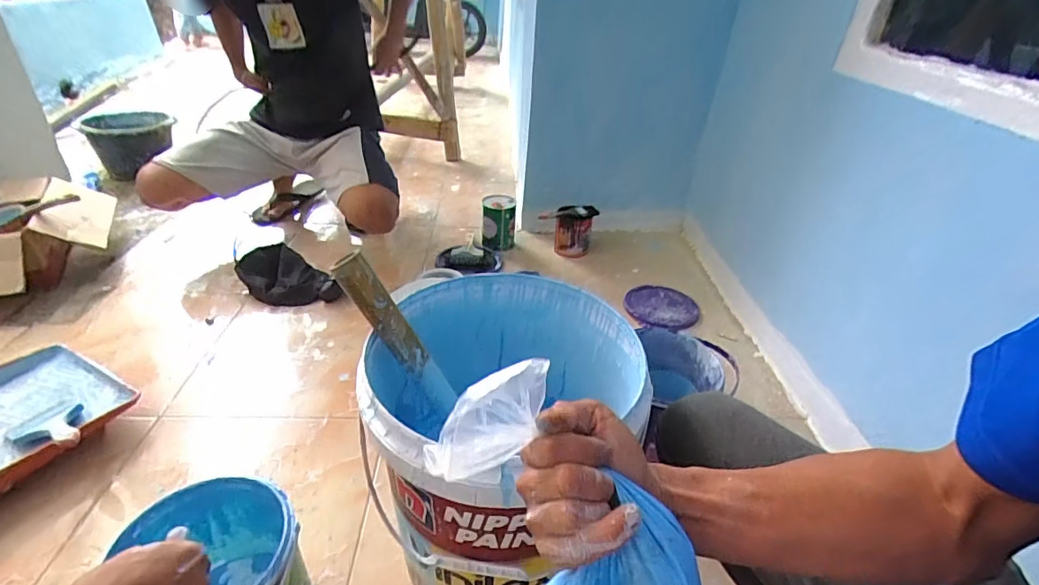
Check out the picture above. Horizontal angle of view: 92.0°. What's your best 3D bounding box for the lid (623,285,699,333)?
[{"bbox_3d":[0.360,0.029,1.256,0.169,0.020,0.188,19,36,22],"label":"lid"}]

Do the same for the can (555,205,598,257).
[{"bbox_3d":[0.159,-0.178,1.449,0.113,0.123,0.099,9,34,8],"label":"can"}]

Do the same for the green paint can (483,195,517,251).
[{"bbox_3d":[-0.061,-0.197,1.469,0.097,0.144,0.105,4,33,0],"label":"green paint can"}]

